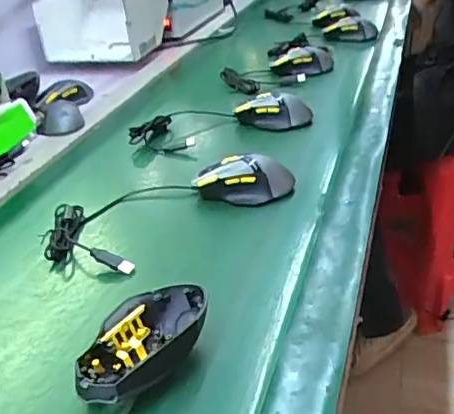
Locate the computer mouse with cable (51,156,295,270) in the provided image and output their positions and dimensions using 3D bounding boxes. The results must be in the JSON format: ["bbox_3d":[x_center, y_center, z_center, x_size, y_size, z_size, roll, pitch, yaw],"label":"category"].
[{"bbox_3d":[-0.073,-0.012,0.647,0.287,0.056,0.150,-23,36,-30],"label":"computer mouse with cable"}]

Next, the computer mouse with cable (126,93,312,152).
[{"bbox_3d":[-0.013,-0.135,0.866,0.277,0.057,0.110,-12,32,-14],"label":"computer mouse with cable"}]

